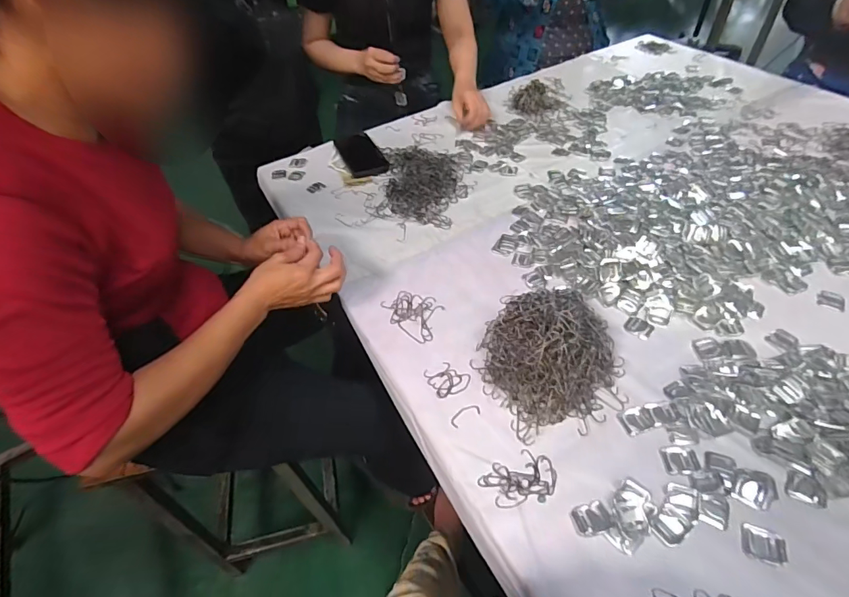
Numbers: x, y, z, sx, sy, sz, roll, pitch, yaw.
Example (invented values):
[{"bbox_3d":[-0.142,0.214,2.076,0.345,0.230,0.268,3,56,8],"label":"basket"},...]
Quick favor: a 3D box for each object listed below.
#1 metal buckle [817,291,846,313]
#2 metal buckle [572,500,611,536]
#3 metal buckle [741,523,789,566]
[{"bbox_3d":[0.575,0.002,0.626,0.032,0.004,0.033,29,56,28],"label":"metal buckle"},{"bbox_3d":[0.172,0.226,0.457,0.037,0.004,0.029,-14,48,-8],"label":"metal buckle"},{"bbox_3d":[0.333,0.240,0.433,0.037,0.004,0.031,17,52,20],"label":"metal buckle"}]

